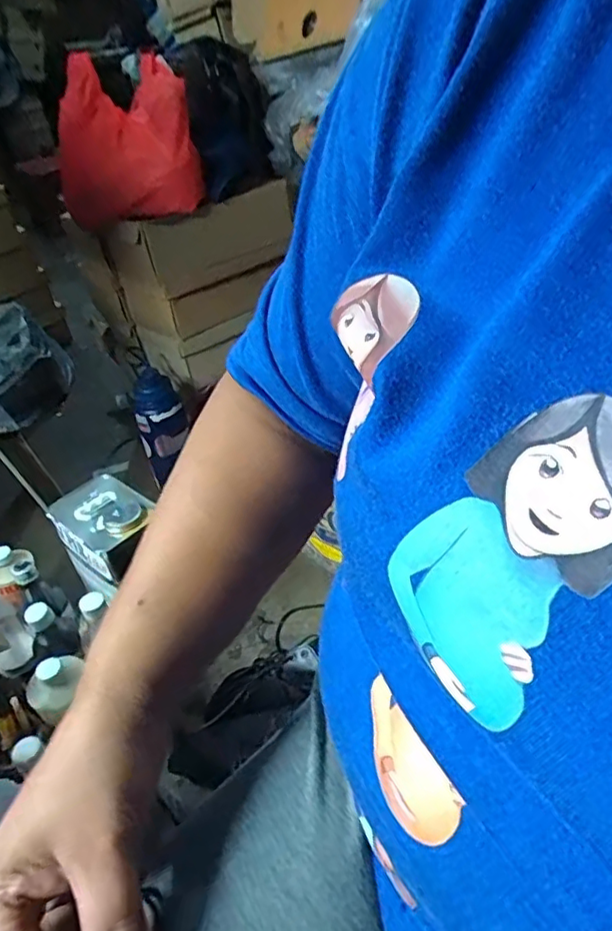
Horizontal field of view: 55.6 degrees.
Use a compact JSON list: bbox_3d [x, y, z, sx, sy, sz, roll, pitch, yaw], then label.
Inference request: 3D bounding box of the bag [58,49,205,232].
[{"bbox_3d":[-0.283,-0.509,0.914,0.217,0.218,0.246,-12,36,-8],"label":"bag"}]

